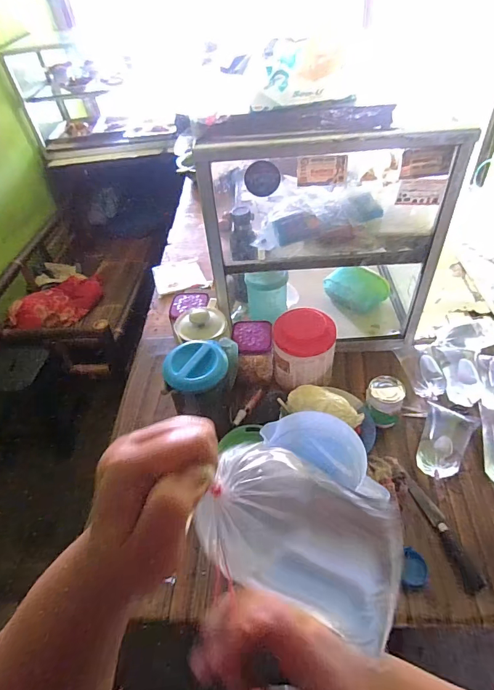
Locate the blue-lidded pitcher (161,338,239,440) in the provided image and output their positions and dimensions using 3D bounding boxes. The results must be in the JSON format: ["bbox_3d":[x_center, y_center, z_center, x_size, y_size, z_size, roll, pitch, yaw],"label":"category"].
[{"bbox_3d":[-0.086,0.098,0.832,0.139,0.195,0.140,-4,45,3],"label":"blue-lidded pitcher"}]

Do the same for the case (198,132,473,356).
[{"bbox_3d":[0.176,-0.260,0.946,0.493,0.516,0.280,-2,45,6],"label":"case"}]

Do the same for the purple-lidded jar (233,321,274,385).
[{"bbox_3d":[0.017,0.021,0.964,0.093,0.124,0.101,-4,45,3],"label":"purple-lidded jar"}]

